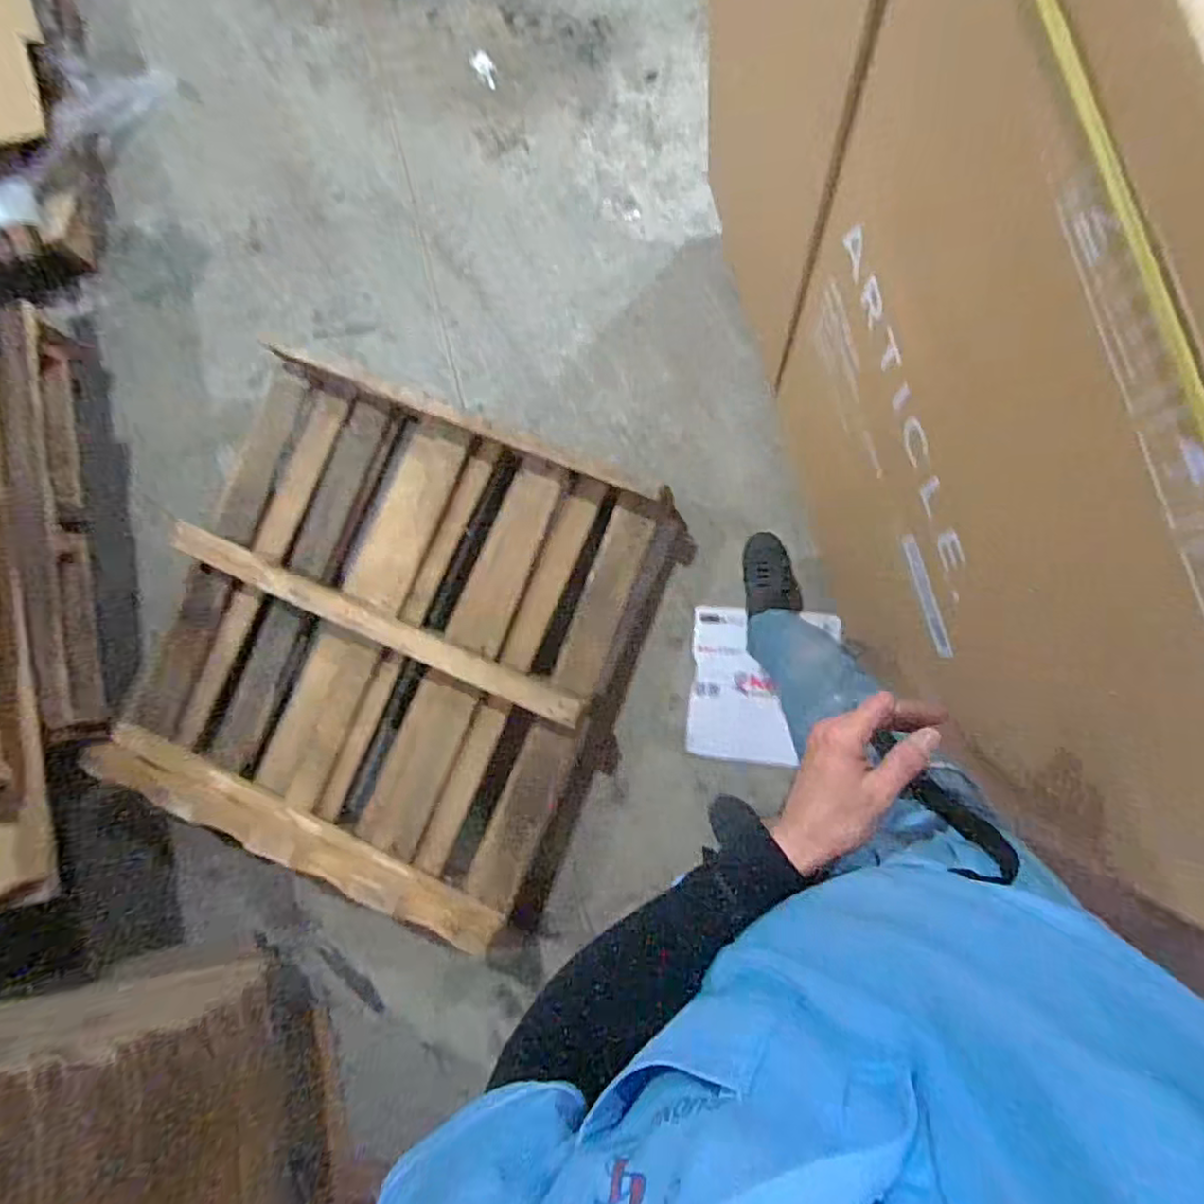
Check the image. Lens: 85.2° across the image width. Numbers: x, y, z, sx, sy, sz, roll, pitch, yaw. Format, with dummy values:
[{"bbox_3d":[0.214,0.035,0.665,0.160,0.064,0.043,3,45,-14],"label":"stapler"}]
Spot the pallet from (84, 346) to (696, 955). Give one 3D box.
[{"bbox_3d":[-0.464,0.082,1.413,1.027,0.235,1.004,20,88,10],"label":"pallet"}]

